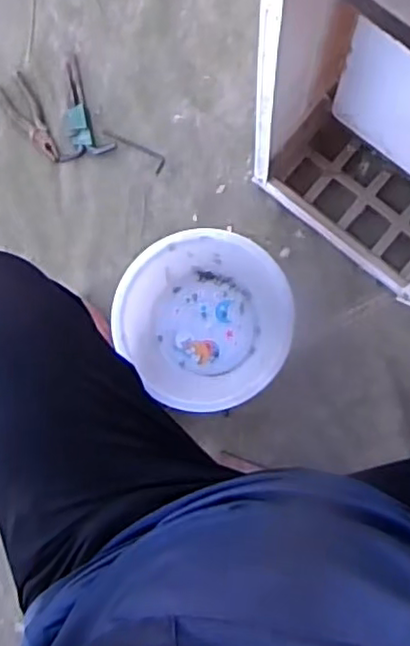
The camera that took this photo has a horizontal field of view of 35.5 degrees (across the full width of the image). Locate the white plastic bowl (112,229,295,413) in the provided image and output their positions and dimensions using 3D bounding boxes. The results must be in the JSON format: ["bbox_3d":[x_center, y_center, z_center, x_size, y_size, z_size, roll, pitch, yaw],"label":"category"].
[{"bbox_3d":[0.003,-0.005,0.940,0.245,0.080,0.252,0,86,7],"label":"white plastic bowl"}]

